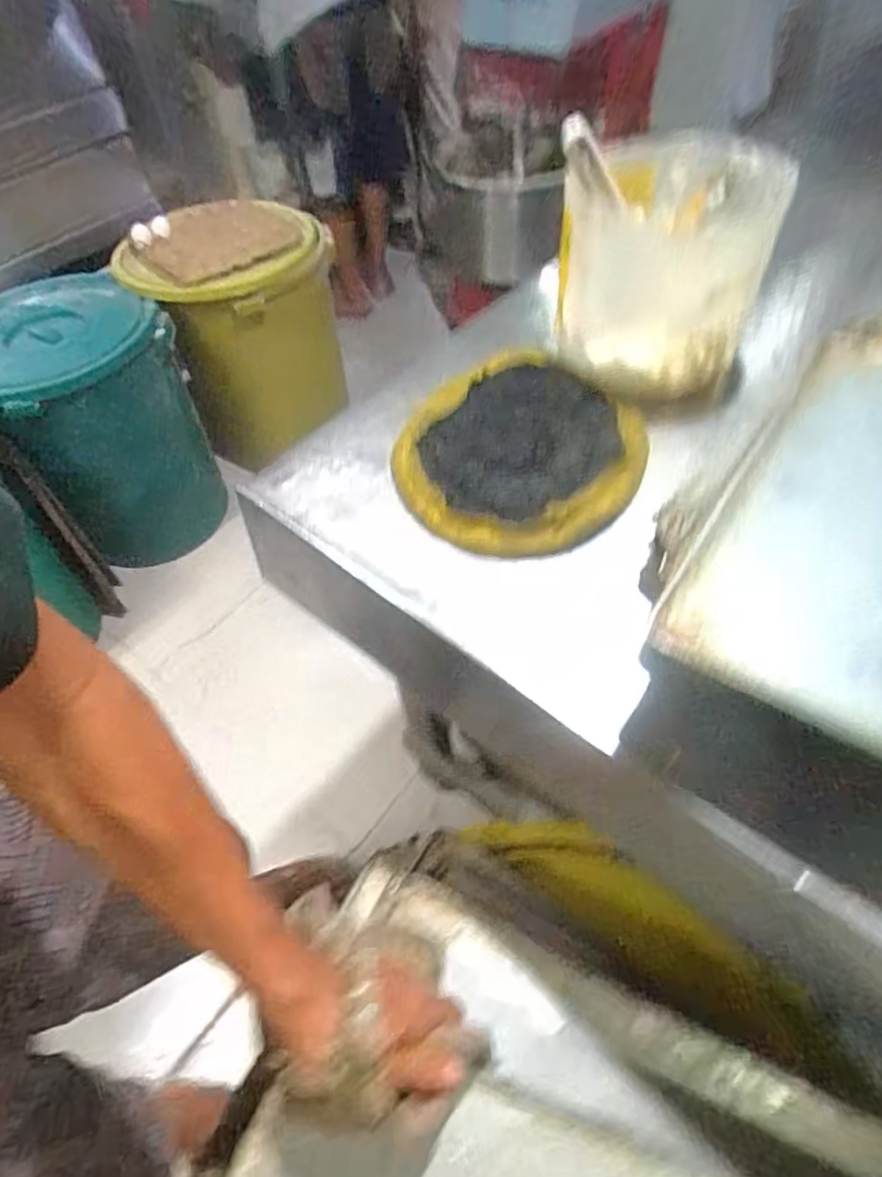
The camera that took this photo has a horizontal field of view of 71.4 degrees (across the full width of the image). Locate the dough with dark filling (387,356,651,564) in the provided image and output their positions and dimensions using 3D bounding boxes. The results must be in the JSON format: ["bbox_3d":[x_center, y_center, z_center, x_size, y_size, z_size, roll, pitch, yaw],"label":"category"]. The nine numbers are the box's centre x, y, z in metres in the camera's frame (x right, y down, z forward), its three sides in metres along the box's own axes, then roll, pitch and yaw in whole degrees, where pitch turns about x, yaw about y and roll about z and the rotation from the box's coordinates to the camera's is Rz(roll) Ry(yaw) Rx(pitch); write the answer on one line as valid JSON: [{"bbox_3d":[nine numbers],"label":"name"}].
[{"bbox_3d":[0.058,-0.108,0.491,0.186,0.028,0.189,-2,54,3],"label":"dough with dark filling"}]

